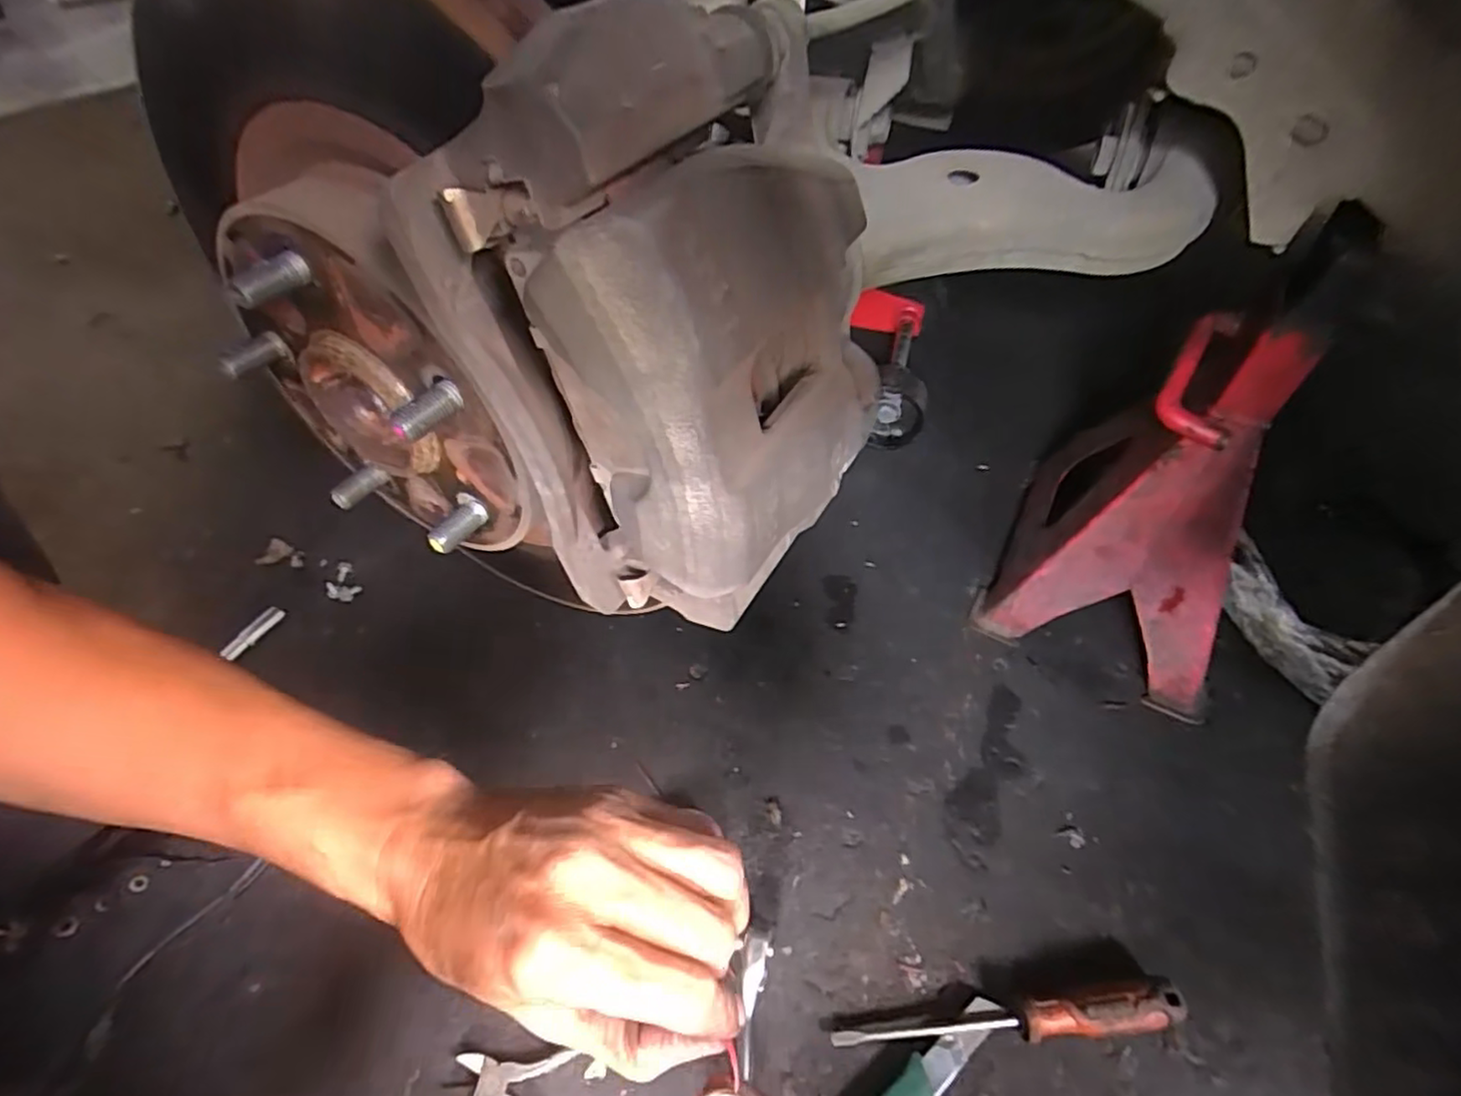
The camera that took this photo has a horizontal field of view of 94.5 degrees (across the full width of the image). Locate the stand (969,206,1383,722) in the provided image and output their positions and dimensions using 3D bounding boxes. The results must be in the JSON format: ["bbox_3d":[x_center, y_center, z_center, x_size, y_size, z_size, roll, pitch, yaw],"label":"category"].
[{"bbox_3d":[0.376,-0.063,0.561,0.196,0.328,0.222,25,55,19],"label":"stand"}]

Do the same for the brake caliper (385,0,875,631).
[{"bbox_3d":[-0.012,-0.070,0.231,0.102,0.169,0.126,32,58,24],"label":"brake caliper"}]

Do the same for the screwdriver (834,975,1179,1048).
[{"bbox_3d":[0.183,0.313,0.442,0.224,0.030,0.026,-5,51,-4],"label":"screwdriver"}]

